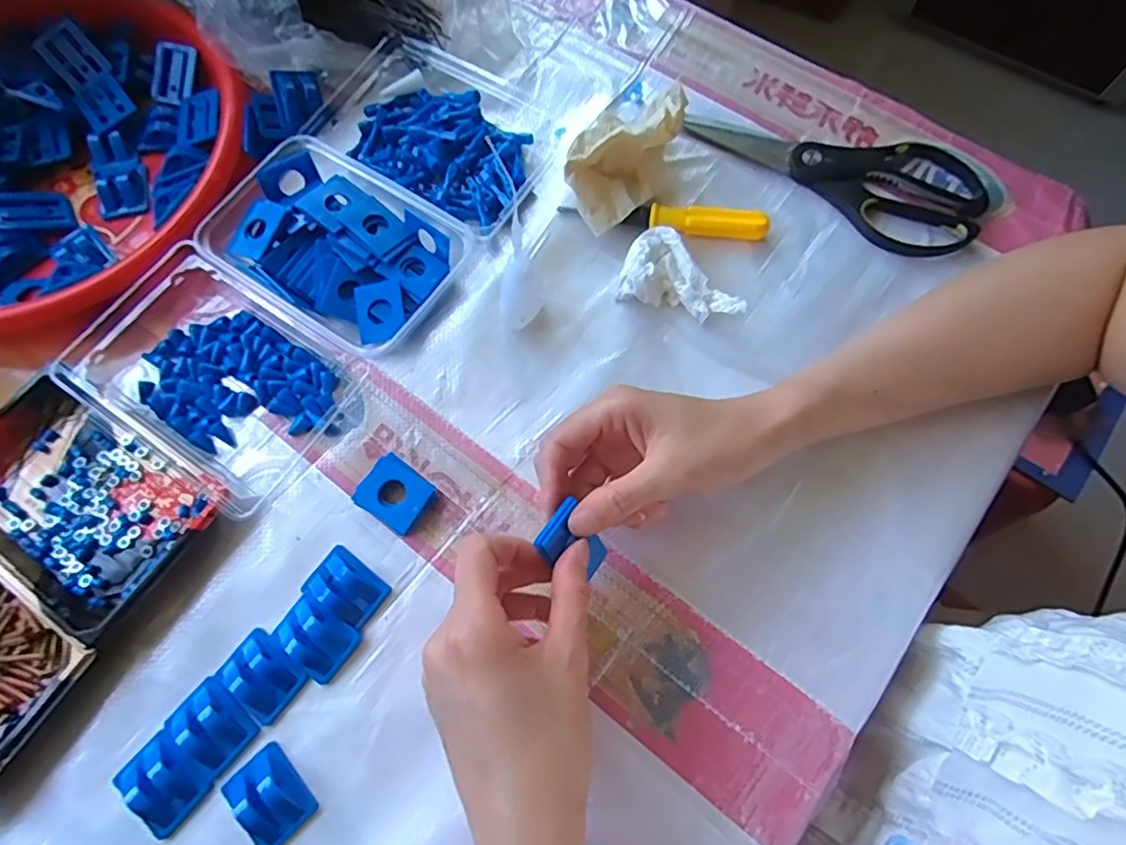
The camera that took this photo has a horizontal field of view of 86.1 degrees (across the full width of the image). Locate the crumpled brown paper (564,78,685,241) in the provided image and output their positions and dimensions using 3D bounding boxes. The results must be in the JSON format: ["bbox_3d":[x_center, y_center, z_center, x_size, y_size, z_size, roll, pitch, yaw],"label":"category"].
[{"bbox_3d":[0.038,-0.186,0.415,0.062,0.052,0.107,26,74,11],"label":"crumpled brown paper"}]

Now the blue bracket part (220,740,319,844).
[{"bbox_3d":[-0.156,0.197,0.315,0.044,0.013,0.034,43,78,15],"label":"blue bracket part"}]

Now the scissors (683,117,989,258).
[{"bbox_3d":[0.195,-0.187,0.430,0.205,0.012,0.087,35,76,13],"label":"scissors"}]

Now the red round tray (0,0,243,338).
[{"bbox_3d":[-0.385,-0.199,0.441,0.286,0.041,0.276,-1,71,2],"label":"red round tray"}]

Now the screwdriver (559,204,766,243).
[{"bbox_3d":[0.069,-0.140,0.417,0.139,0.018,0.019,4,71,4],"label":"screwdriver"}]

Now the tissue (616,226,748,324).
[{"bbox_3d":[0.080,-0.096,0.396,0.081,0.027,0.051,22,73,9],"label":"tissue"}]

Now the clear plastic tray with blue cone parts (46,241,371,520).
[{"bbox_3d":[-0.231,-0.036,0.389,0.176,0.028,0.120,31,75,12],"label":"clear plastic tray with blue cone parts"}]

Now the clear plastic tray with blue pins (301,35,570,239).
[{"bbox_3d":[-0.102,-0.213,0.441,0.174,0.032,0.127,25,74,10],"label":"clear plastic tray with blue pins"}]

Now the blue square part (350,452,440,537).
[{"bbox_3d":[-0.103,0.045,0.371,0.042,0.013,0.036,36,76,13],"label":"blue square part"}]

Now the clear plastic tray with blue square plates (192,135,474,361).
[{"bbox_3d":[-0.153,-0.118,0.409,0.152,0.034,0.108,31,75,12],"label":"clear plastic tray with blue square plates"}]

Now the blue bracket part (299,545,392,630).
[{"bbox_3d":[-0.129,0.096,0.354,0.046,0.013,0.031,34,76,13],"label":"blue bracket part"}]

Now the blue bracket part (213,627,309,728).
[{"bbox_3d":[-0.170,0.140,0.336,0.045,0.015,0.036,37,76,13],"label":"blue bracket part"}]

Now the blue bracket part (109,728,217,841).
[{"bbox_3d":[-0.213,0.190,0.319,0.044,0.011,0.037,37,76,13],"label":"blue bracket part"}]

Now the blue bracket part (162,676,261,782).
[{"bbox_3d":[-0.193,0.164,0.328,0.044,0.013,0.035,38,76,14],"label":"blue bracket part"}]

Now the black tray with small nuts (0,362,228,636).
[{"bbox_3d":[-0.294,0.043,0.363,0.159,0.028,0.105,32,75,12],"label":"black tray with small nuts"}]

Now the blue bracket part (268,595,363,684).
[{"bbox_3d":[-0.142,0.122,0.345,0.044,0.014,0.033,36,76,13],"label":"blue bracket part"}]

